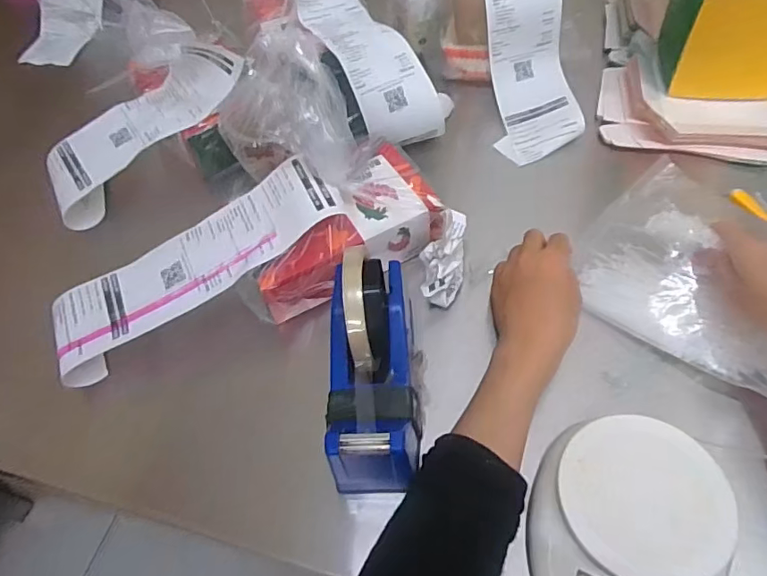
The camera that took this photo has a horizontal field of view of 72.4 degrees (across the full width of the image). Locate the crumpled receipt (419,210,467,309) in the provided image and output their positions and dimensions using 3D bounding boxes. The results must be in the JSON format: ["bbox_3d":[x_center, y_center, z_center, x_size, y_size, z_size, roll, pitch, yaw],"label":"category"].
[{"bbox_3d":[0.052,-0.026,0.455,0.036,0.034,0.081,11,91,12],"label":"crumpled receipt"}]

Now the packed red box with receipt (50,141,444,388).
[{"bbox_3d":[-0.117,-0.028,0.449,0.333,0.083,0.100,-25,57,-12],"label":"packed red box with receipt"}]

